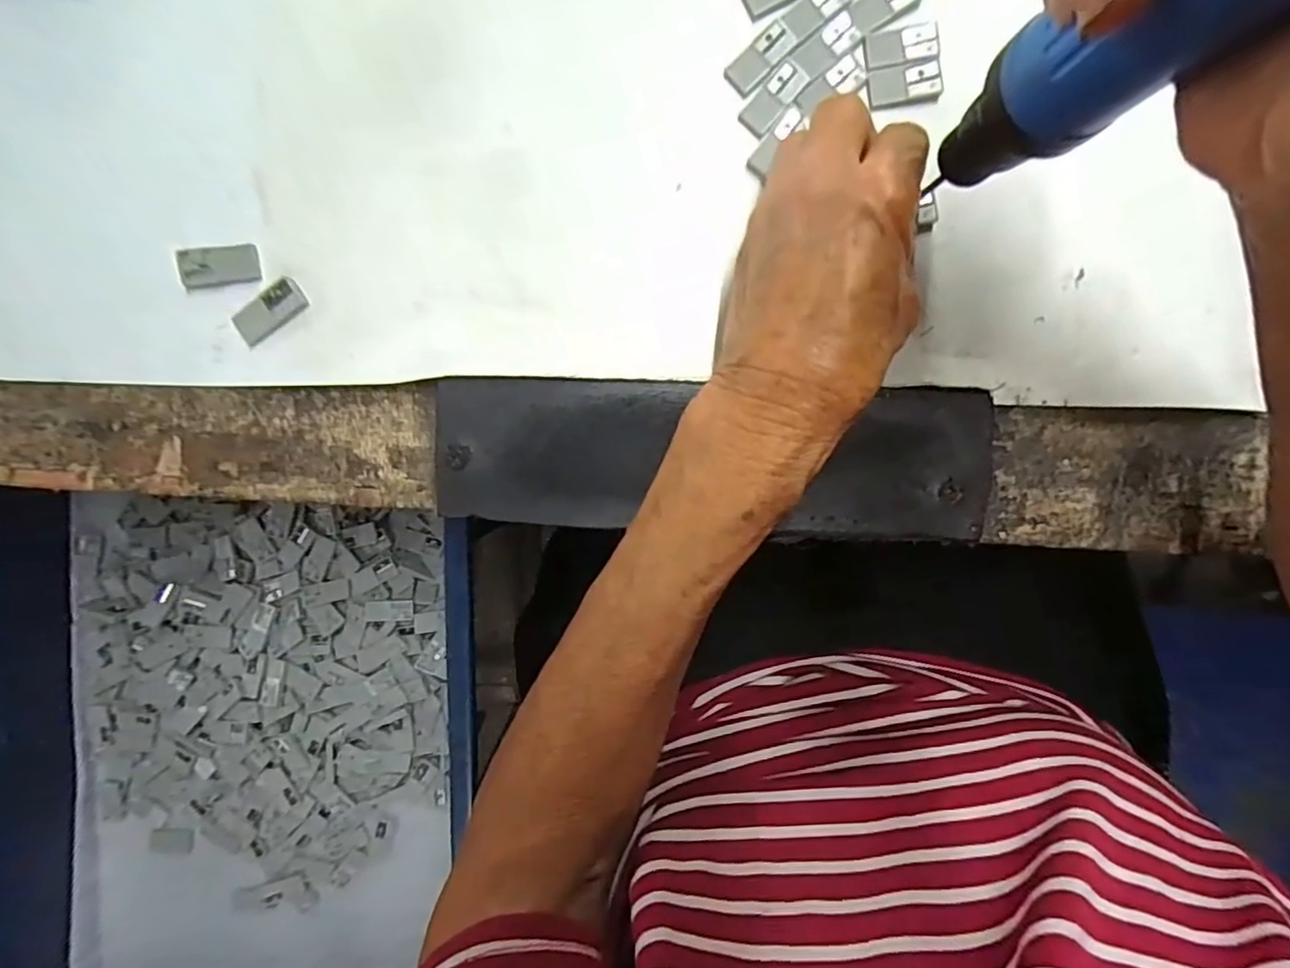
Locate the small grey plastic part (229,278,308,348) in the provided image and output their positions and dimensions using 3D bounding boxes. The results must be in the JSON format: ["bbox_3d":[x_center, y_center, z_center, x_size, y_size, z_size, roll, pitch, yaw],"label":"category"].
[{"bbox_3d":[-0.144,-0.066,0.226,0.029,0.004,0.013,-39,93,0],"label":"small grey plastic part"}]

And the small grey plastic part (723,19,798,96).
[{"bbox_3d":[0.045,-0.166,0.227,0.029,0.004,0.013,-44,93,0],"label":"small grey plastic part"}]

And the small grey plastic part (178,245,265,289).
[{"bbox_3d":[-0.163,-0.084,0.225,0.027,0.004,0.015,-9,92,-2],"label":"small grey plastic part"}]

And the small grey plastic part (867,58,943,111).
[{"bbox_3d":[0.102,-0.156,0.231,0.027,0.004,0.015,-10,92,-2],"label":"small grey plastic part"}]

